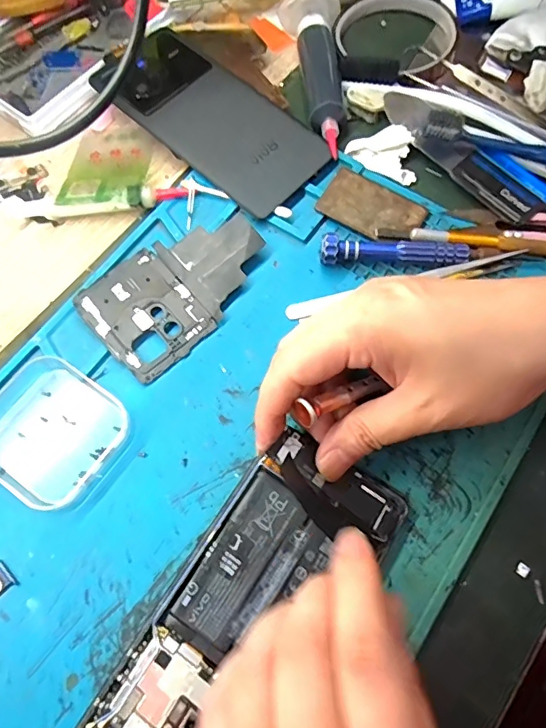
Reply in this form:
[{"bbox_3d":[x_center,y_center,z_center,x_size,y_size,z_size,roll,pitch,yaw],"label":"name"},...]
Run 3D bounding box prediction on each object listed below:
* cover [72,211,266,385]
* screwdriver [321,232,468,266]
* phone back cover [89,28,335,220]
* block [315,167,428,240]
[{"bbox_3d":[-0.053,-0.045,0.281,0.104,0.008,0.064,-42,74,-13],"label":"cover"},{"bbox_3d":[0.068,-0.065,0.281,0.083,0.015,0.018,0,69,2],"label":"screwdriver"},{"bbox_3d":[-0.041,-0.162,0.320,0.158,0.012,0.072,40,75,15],"label":"phone back cover"},{"bbox_3d":[0.060,-0.094,0.298,0.058,0.005,0.037,32,73,13],"label":"block"}]

